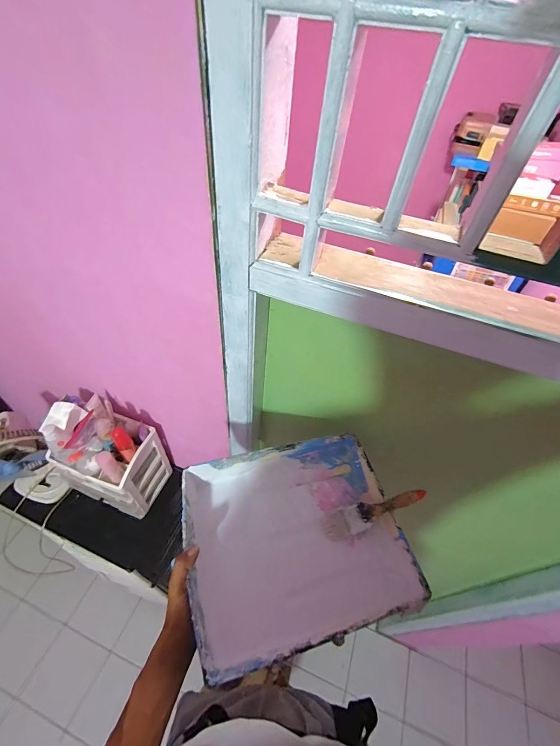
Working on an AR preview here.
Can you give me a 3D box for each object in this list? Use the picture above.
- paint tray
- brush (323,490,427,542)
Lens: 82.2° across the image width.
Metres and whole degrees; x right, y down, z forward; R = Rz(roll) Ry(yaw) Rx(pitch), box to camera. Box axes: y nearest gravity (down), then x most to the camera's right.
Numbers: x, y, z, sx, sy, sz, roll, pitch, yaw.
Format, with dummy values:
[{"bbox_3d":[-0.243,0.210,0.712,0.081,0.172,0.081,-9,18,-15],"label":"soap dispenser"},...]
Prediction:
[{"bbox_3d":[0.025,0.269,0.541,0.338,0.066,0.288,-10,52,-13],"label":"paint tray"},{"bbox_3d":[0.161,0.236,0.547,0.180,0.022,0.041,-21,53,-3],"label":"brush"}]

